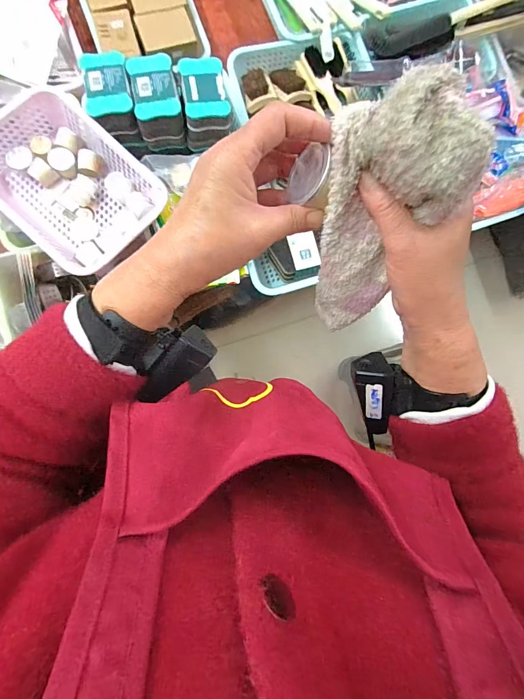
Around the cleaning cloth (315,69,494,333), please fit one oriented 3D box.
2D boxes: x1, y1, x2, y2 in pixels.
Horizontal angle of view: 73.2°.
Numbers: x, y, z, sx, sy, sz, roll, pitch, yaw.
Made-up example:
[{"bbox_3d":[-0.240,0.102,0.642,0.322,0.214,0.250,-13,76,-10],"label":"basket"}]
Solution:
[{"bbox_3d":[0.075,-0.085,0.253,0.074,0.185,0.050,6,55,-6],"label":"cleaning cloth"}]

